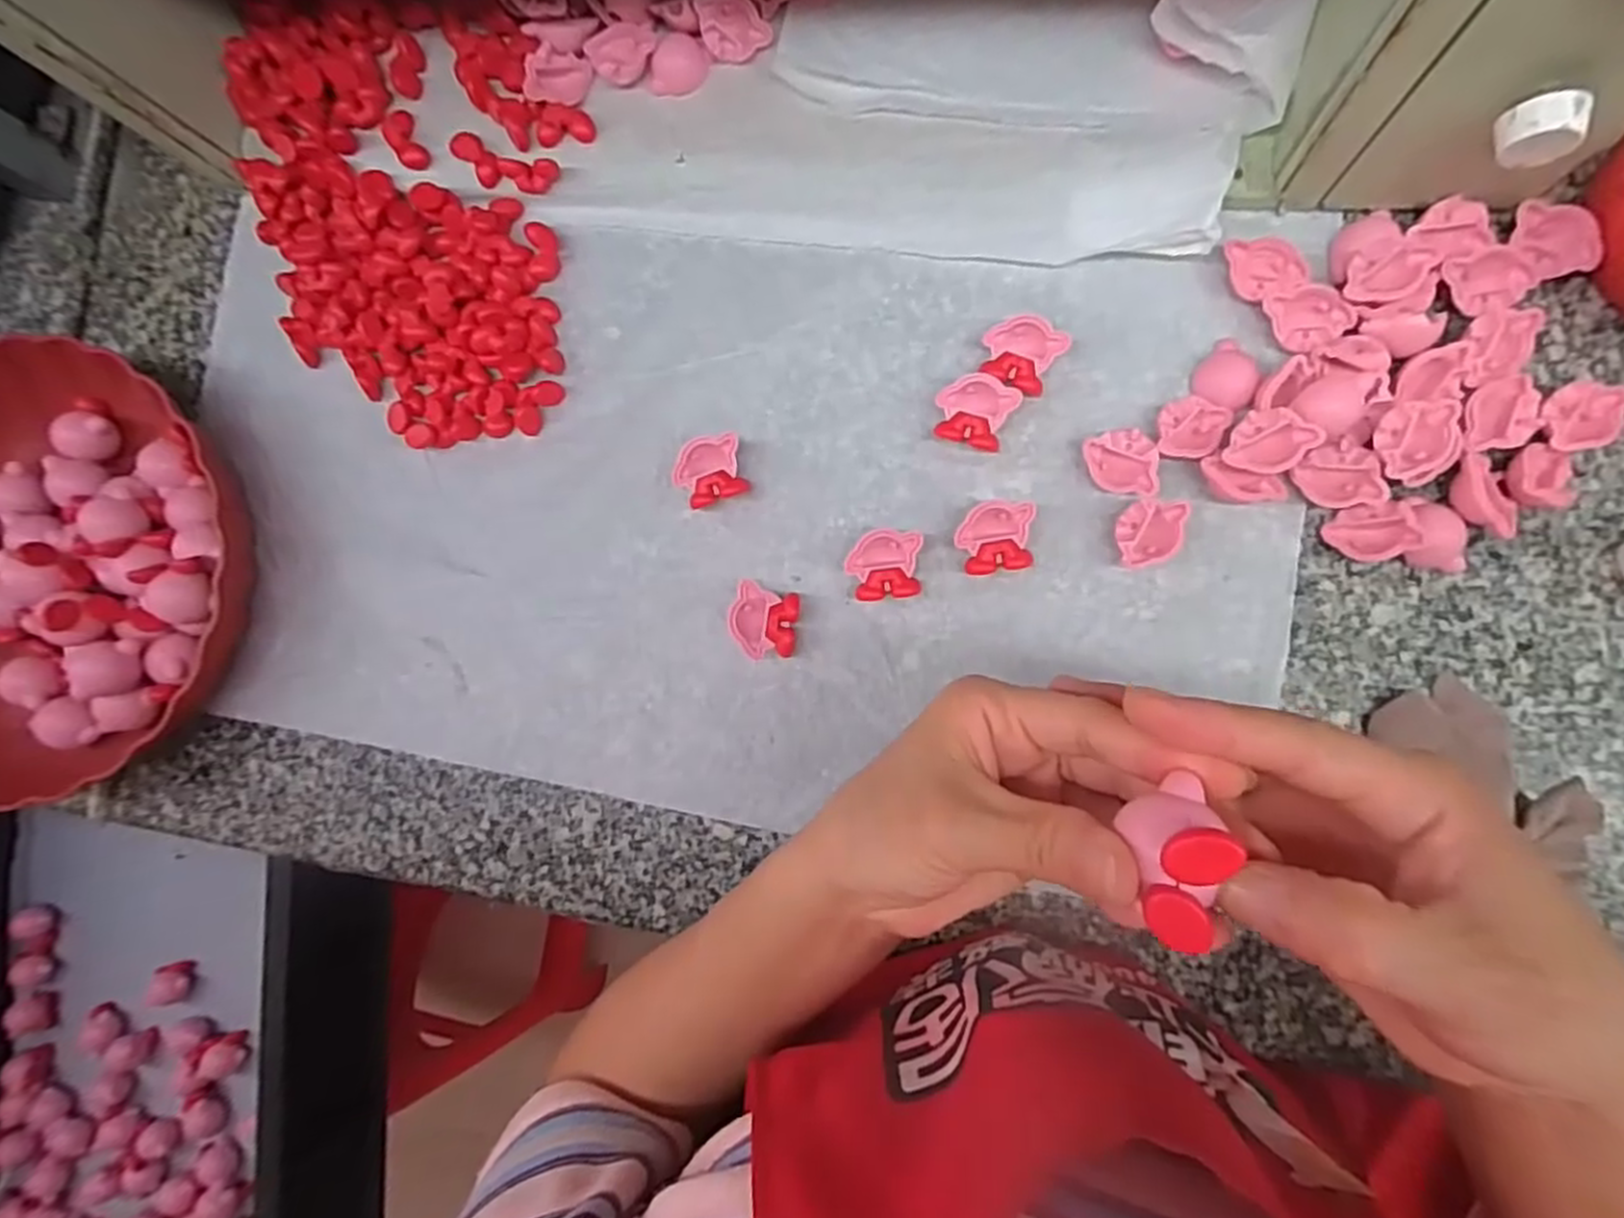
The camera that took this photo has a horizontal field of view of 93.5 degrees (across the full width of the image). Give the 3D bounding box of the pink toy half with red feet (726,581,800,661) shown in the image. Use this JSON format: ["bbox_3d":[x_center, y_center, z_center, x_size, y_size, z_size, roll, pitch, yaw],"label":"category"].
[{"bbox_3d":[-0.023,0.007,0.379,0.032,0.015,0.035,9,87,9],"label":"pink toy half with red feet"}]

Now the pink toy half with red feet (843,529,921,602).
[{"bbox_3d":[0.036,-0.021,0.372,0.035,0.015,0.034,1,86,9],"label":"pink toy half with red feet"}]

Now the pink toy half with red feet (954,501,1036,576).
[{"bbox_3d":[0.087,-0.033,0.365,0.035,0.015,0.033,-1,85,9],"label":"pink toy half with red feet"}]

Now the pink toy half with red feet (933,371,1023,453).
[{"bbox_3d":[0.079,-0.095,0.371,0.035,0.015,0.033,22,89,10],"label":"pink toy half with red feet"}]

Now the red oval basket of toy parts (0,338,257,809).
[{"bbox_3d":[-0.434,-0.012,0.425,0.235,0.058,0.241,45,93,9],"label":"red oval basket of toy parts"}]

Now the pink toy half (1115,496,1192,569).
[{"bbox_3d":[0.158,-0.035,0.355,0.033,0.013,0.029,-11,84,8],"label":"pink toy half"}]

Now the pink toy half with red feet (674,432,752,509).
[{"bbox_3d":[-0.052,-0.070,0.387,0.036,0.015,0.030,-19,83,7],"label":"pink toy half with red feet"}]

